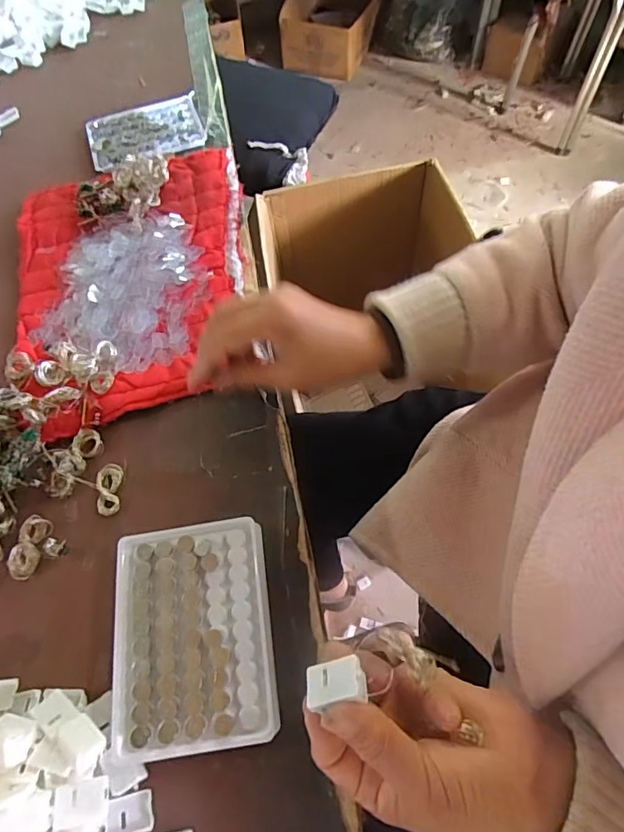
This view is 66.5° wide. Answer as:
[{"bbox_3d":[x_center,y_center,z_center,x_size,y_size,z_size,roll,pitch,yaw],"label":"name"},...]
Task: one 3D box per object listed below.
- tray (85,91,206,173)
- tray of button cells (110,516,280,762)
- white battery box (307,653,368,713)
[{"bbox_3d":[-0.193,-0.335,0.561,0.135,0.013,0.101,-23,65,-8],"label":"tray"},{"bbox_3d":[-0.076,0.138,0.309,0.096,0.027,0.128,-9,64,-1],"label":"tray of button cells"},{"bbox_3d":[0.011,0.125,0.224,0.029,0.008,0.018,-22,31,12],"label":"white battery box"}]

